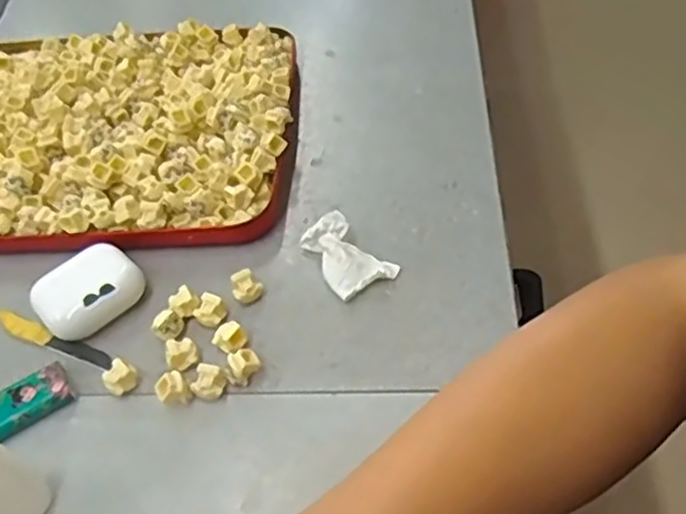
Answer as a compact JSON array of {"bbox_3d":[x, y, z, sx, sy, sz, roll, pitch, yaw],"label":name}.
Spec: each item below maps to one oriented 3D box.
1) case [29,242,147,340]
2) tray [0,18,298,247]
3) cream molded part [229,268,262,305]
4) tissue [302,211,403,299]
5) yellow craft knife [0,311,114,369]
[{"bbox_3d":[-0.133,0.018,0.374,0.052,0.021,0.047,-37,56,-25],"label":"case"},{"bbox_3d":[-0.156,-0.087,0.458,0.247,0.034,0.198,-3,49,2],"label":"tray"},{"bbox_3d":[-0.050,0.016,0.374,0.015,0.017,0.013,-13,50,-7],"label":"cream molded part"},{"bbox_3d":[0.001,-0.002,0.380,0.033,0.015,0.048,-30,53,-20],"label":"tissue"},{"bbox_3d":[-0.150,0.041,0.367,0.074,0.005,0.011,18,53,19],"label":"yellow craft knife"}]

